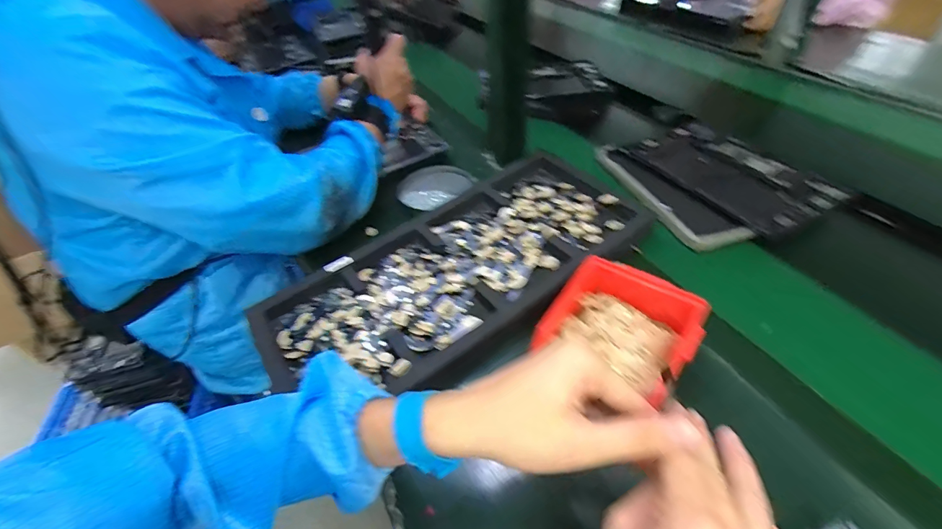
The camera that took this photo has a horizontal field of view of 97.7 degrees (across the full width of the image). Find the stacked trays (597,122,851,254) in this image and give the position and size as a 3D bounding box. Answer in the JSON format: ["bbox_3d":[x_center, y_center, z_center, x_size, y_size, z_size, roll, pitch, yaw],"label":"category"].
[{"bbox_3d":[0.343,-0.126,0.603,0.240,0.036,0.267,-24,48,-17],"label":"stacked trays"}]

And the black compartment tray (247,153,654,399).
[{"bbox_3d":[-0.012,0.005,0.521,0.489,0.043,0.224,-30,50,-22],"label":"black compartment tray"}]

